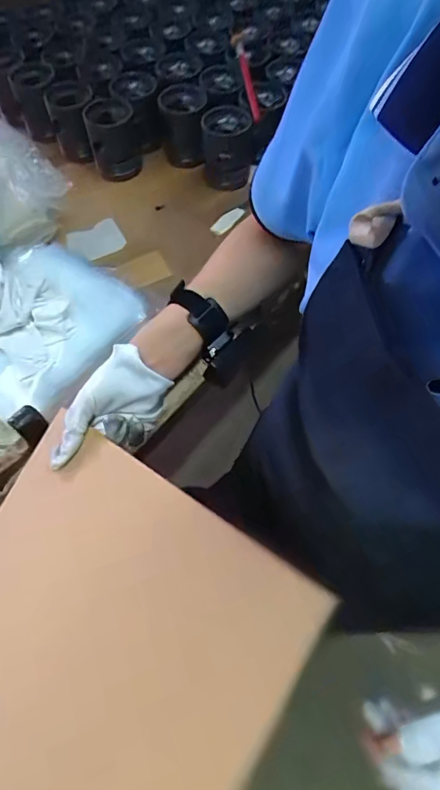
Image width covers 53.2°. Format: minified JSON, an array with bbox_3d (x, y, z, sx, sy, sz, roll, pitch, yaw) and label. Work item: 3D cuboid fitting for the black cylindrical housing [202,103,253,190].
[{"bbox_3d":[0.013,-0.462,0.828,0.089,0.101,0.094,0,63,0],"label":"black cylindrical housing"}]

